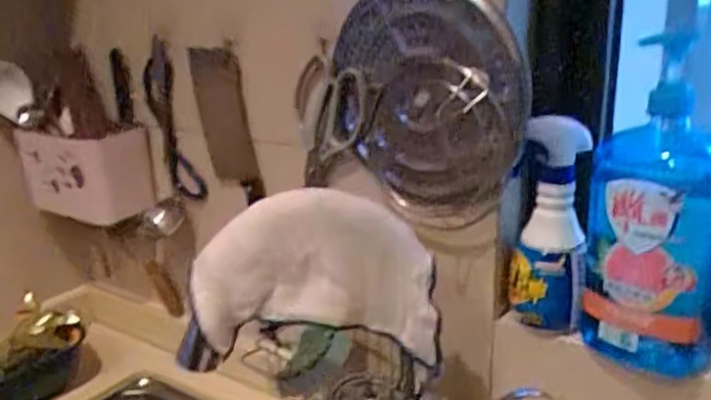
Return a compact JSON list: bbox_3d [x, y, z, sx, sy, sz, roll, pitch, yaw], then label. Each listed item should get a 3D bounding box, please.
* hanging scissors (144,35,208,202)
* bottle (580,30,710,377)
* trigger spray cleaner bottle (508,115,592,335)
[{"bbox_3d":[-0.251,-0.104,0.901,0.086,0.215,0.012,5,23,45],"label":"hanging scissors"},{"bbox_3d":[0.256,0.011,0.567,0.107,0.274,0.068,6,20,24],"label":"bottle"},{"bbox_3d":[0.181,0.028,0.628,0.065,0.203,0.046,3,19,14],"label":"trigger spray cleaner bottle"}]

